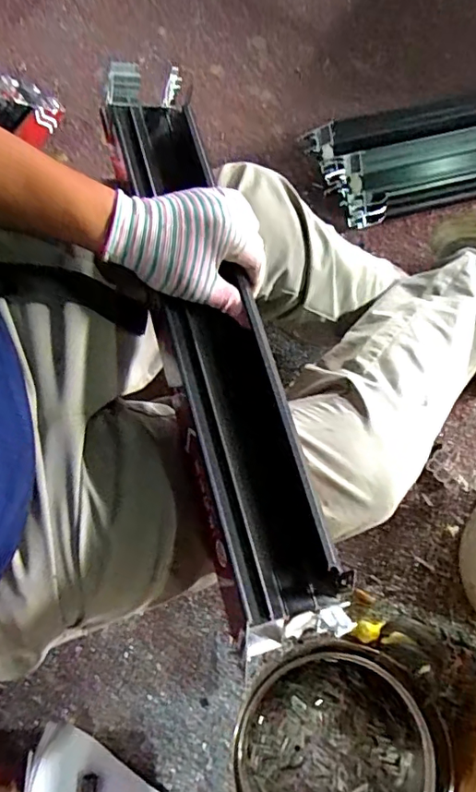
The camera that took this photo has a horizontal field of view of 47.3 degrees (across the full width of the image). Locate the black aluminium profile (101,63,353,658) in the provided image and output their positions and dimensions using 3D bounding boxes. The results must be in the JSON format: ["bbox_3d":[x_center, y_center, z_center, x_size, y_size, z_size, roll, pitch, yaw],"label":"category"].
[{"bbox_3d":[-0.030,-0.073,0.493,0.091,0.057,0.545,-15,70,-3],"label":"black aluminium profile"}]

